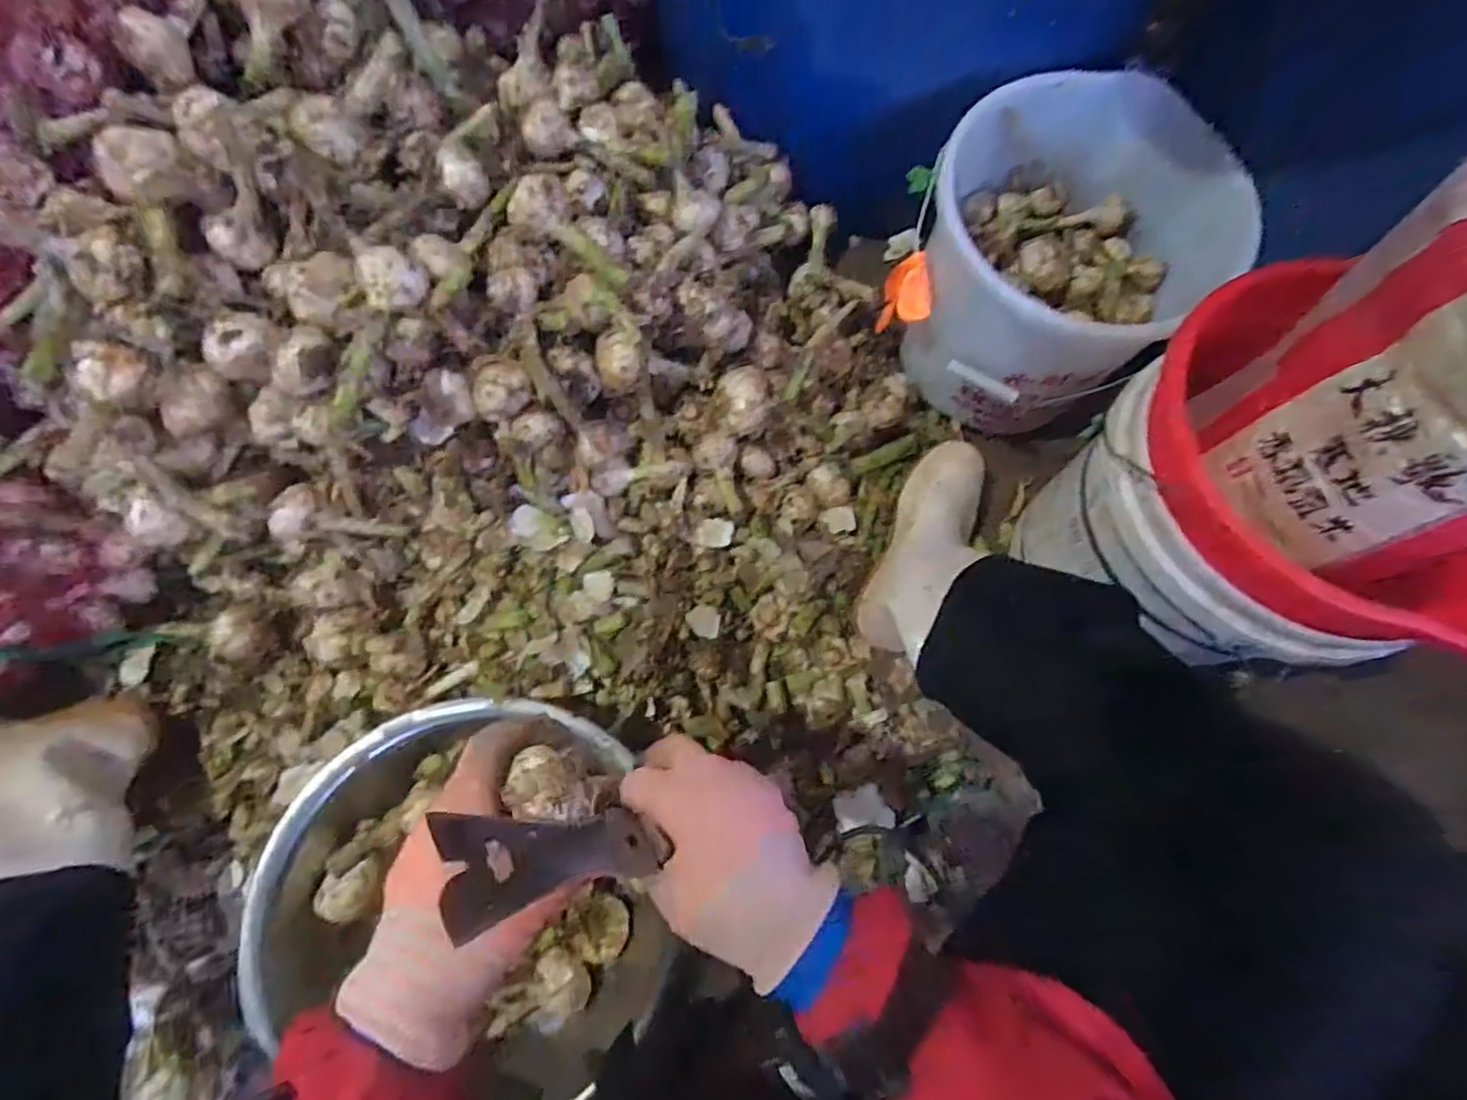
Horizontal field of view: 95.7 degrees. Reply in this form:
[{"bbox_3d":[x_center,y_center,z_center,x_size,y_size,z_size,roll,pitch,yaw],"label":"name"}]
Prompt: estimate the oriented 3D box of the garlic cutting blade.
[{"bbox_3d":[-0.080,0.139,0.308,0.008,0.112,0.042,-36,61,27],"label":"garlic cutting blade"}]

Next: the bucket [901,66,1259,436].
[{"bbox_3d":[0.301,-0.270,0.646,0.250,0.210,0.243,0,73,-1],"label":"bucket"}]

